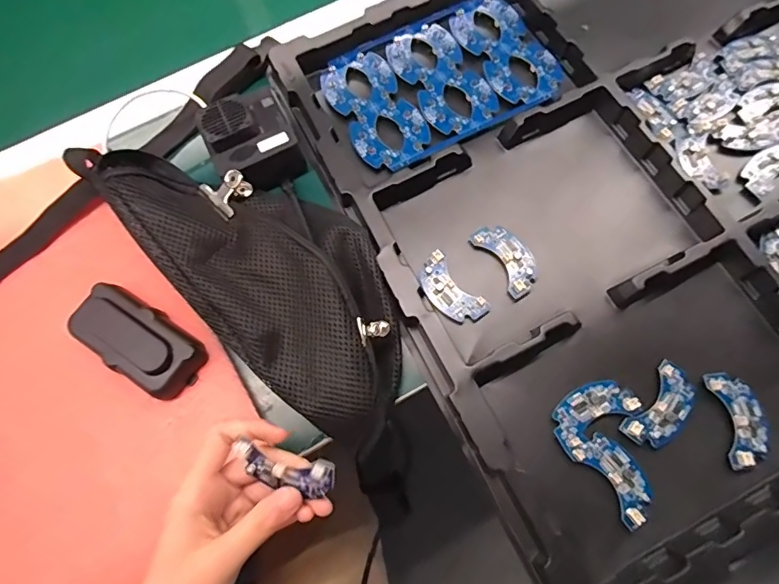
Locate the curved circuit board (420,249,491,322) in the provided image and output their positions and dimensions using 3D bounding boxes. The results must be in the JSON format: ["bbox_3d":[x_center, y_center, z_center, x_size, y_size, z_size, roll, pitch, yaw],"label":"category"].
[{"bbox_3d":[0.048,-0.001,0.370,0.032,0.011,0.062,-38,73,-10],"label":"curved circuit board"}]

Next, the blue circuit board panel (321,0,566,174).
[{"bbox_3d":[0.050,-0.197,0.438,0.203,0.015,0.141,-25,71,-7],"label":"blue circuit board panel"}]

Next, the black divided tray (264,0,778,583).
[{"bbox_3d":[0.216,-0.102,0.395,0.505,0.036,0.521,-26,71,-7],"label":"black divided tray"}]

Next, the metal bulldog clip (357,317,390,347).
[{"bbox_3d":[-0.011,0.025,0.330,0.022,0.010,0.020,-14,70,-3],"label":"metal bulldog clip"}]

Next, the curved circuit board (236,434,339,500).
[{"bbox_3d":[-0.061,0.106,0.277,0.060,0.008,0.024,9,111,15],"label":"curved circuit board"}]

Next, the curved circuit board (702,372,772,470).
[{"bbox_3d":[0.250,0.090,0.330,0.029,0.008,0.064,-6,71,1],"label":"curved circuit board"}]

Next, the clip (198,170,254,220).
[{"bbox_3d":[-0.128,-0.079,0.376,0.034,0.022,0.039,-37,73,-10],"label":"clip"}]

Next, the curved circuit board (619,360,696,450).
[{"bbox_3d":[0.199,0.084,0.335,0.034,0.008,0.064,36,76,14],"label":"curved circuit board"}]

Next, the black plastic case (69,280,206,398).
[{"bbox_3d":[-0.193,0.035,0.353,0.103,0.024,0.050,28,75,12],"label":"black plastic case"}]

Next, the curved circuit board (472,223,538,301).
[{"bbox_3d":[0.096,-0.028,0.378,0.032,0.012,0.066,-32,72,-8],"label":"curved circuit board"}]

